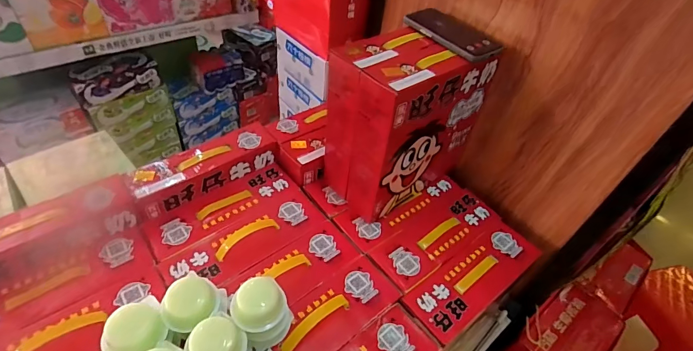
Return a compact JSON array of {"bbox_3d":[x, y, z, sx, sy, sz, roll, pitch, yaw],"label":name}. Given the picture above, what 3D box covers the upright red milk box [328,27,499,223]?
[{"bbox_3d":[0.107,-0.099,0.660,0.269,0.275,0.145,-26,54,-29],"label":"upright red milk box"}]

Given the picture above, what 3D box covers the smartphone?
[{"bbox_3d":[0.179,-0.235,0.601,0.092,0.011,0.167,-26,54,-28],"label":"smartphone"}]

